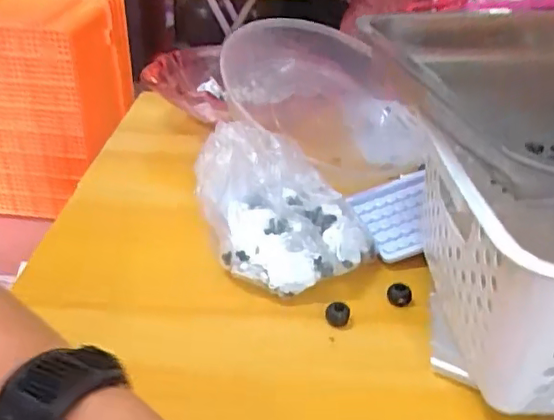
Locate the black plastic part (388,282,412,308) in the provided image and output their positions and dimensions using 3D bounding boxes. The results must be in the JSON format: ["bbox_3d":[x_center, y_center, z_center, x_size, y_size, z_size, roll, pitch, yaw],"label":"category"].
[{"bbox_3d":[0.091,0.063,0.425,0.018,0.012,0.015,9,30,11],"label":"black plastic part"}]

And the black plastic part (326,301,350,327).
[{"bbox_3d":[0.043,0.072,0.402,0.016,0.013,0.012,10,30,13],"label":"black plastic part"}]

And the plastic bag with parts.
[{"bbox_3d":[-0.009,-0.013,0.481,0.110,0.063,0.189,-12,32,-23],"label":"plastic bag with parts"}]

